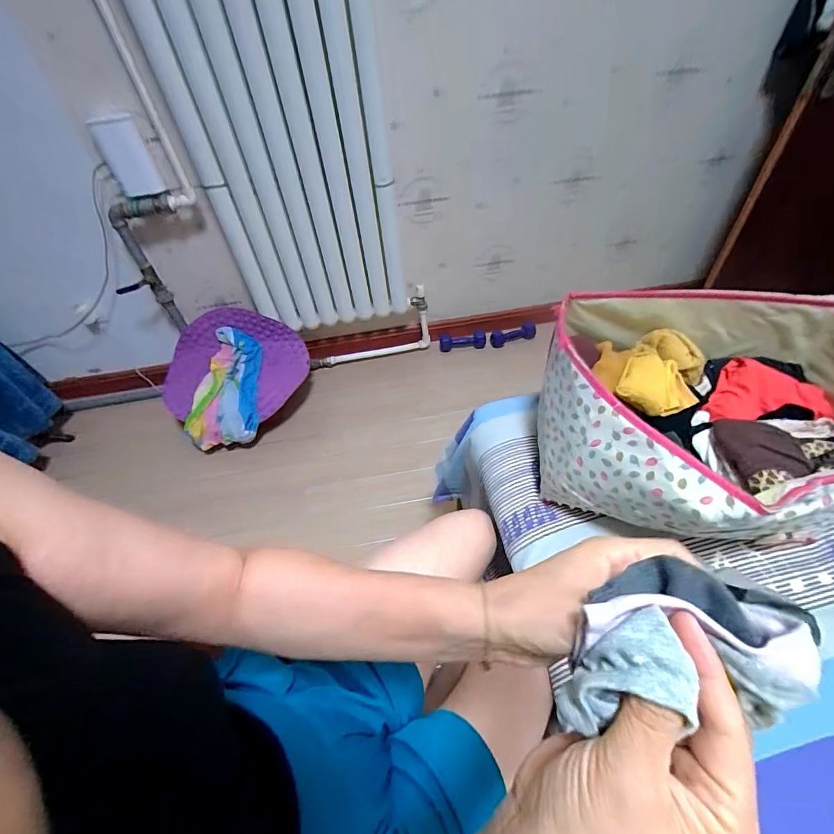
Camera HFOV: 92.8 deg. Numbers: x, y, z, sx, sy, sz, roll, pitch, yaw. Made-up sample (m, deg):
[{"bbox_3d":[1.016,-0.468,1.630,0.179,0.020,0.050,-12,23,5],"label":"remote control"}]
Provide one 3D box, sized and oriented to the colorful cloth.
[{"bbox_3d":[-0.696,-0.119,1.470,0.244,0.124,0.445,-5,63,-1],"label":"colorful cloth"}]

